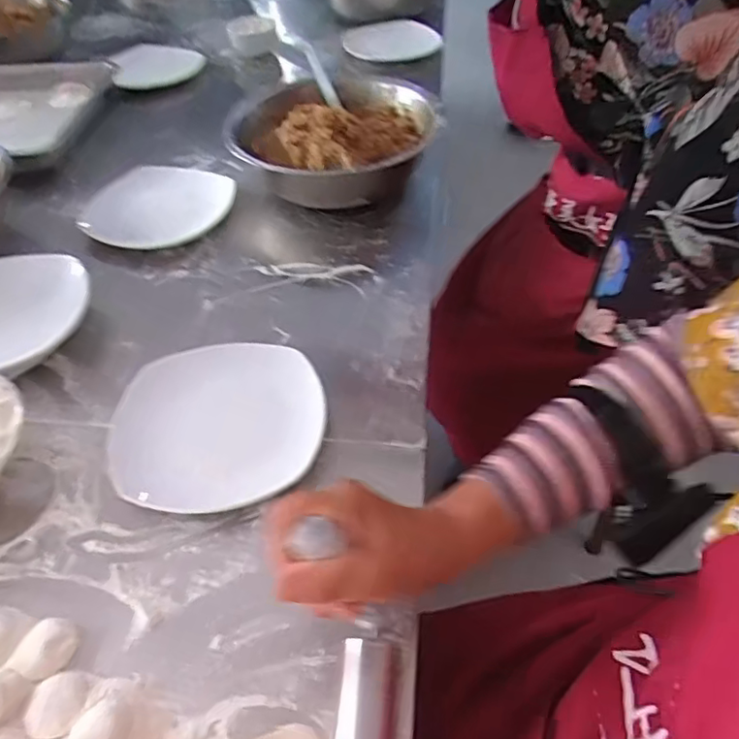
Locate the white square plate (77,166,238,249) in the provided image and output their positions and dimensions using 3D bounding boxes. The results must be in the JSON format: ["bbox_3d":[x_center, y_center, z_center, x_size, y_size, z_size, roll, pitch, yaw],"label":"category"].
[{"bbox_3d":[-0.277,-0.211,0.784,0.206,0.038,0.206,10,47,14],"label":"white square plate"}]

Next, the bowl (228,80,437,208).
[{"bbox_3d":[-0.045,-0.302,0.804,0.260,0.106,0.279,-1,47,1],"label":"bowl"}]

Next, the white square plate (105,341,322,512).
[{"bbox_3d":[-0.135,0.046,0.523,0.187,0.017,0.177,-1,46,4],"label":"white square plate"}]

